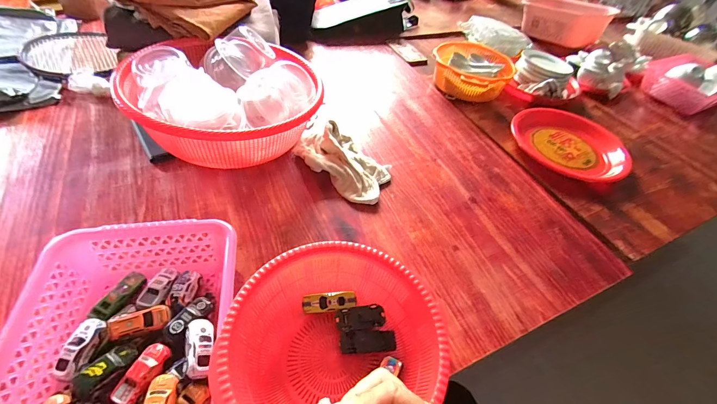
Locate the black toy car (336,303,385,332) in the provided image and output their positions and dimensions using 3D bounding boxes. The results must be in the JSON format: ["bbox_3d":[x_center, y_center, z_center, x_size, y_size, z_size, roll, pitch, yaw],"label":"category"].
[{"bbox_3d":[0.002,0.153,0.435,0.063,0.022,0.030,-2,48,-9],"label":"black toy car"}]

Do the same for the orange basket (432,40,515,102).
[{"bbox_3d":[0.312,-0.363,0.911,0.200,0.073,0.254,30,51,19],"label":"orange basket"}]

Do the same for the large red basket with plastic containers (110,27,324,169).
[{"bbox_3d":[-0.253,-0.200,0.636,0.306,0.165,0.291,-15,51,-20],"label":"large red basket with plastic containers"}]

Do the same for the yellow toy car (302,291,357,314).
[{"bbox_3d":[-0.039,0.135,0.447,0.070,0.018,0.025,-1,79,-4],"label":"yellow toy car"}]

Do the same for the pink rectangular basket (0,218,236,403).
[{"bbox_3d":[-0.247,0.167,0.362,0.211,0.077,0.302,-4,48,-11],"label":"pink rectangular basket"}]

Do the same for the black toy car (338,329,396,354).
[{"bbox_3d":[0.011,0.179,0.425,0.070,0.020,0.027,-2,61,-8],"label":"black toy car"}]

